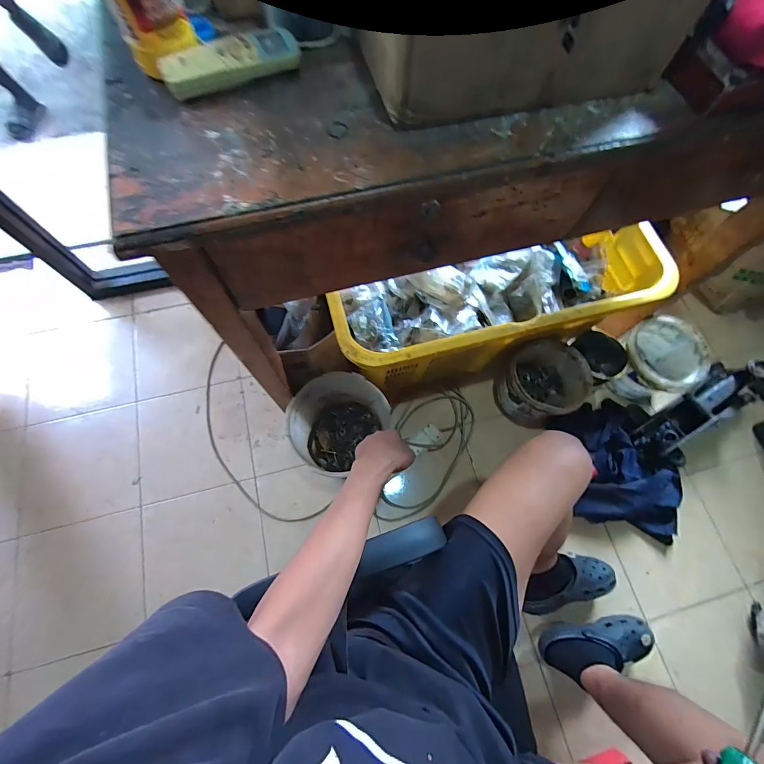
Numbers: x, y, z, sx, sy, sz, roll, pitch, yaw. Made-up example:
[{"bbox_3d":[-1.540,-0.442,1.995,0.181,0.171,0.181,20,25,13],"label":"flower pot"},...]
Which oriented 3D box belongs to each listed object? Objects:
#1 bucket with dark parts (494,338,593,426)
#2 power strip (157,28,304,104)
[{"bbox_3d":[0.460,-0.002,1.024,0.243,0.168,0.196,-37,76,-13],"label":"bucket with dark parts"},{"bbox_3d":[-0.152,-0.326,0.365,0.136,0.024,0.041,-29,74,-11],"label":"power strip"}]

